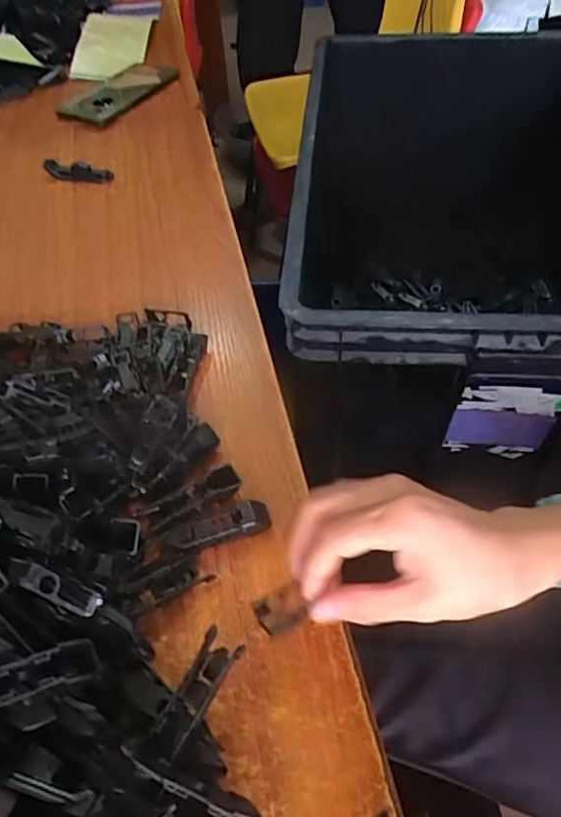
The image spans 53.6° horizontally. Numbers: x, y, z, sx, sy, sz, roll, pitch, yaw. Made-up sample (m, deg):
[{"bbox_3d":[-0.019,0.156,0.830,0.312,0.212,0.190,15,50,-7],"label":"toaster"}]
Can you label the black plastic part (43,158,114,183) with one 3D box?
[{"bbox_3d":[-0.217,-0.255,0.597,0.077,0.022,0.016,11,52,11],"label":"black plastic part"}]

